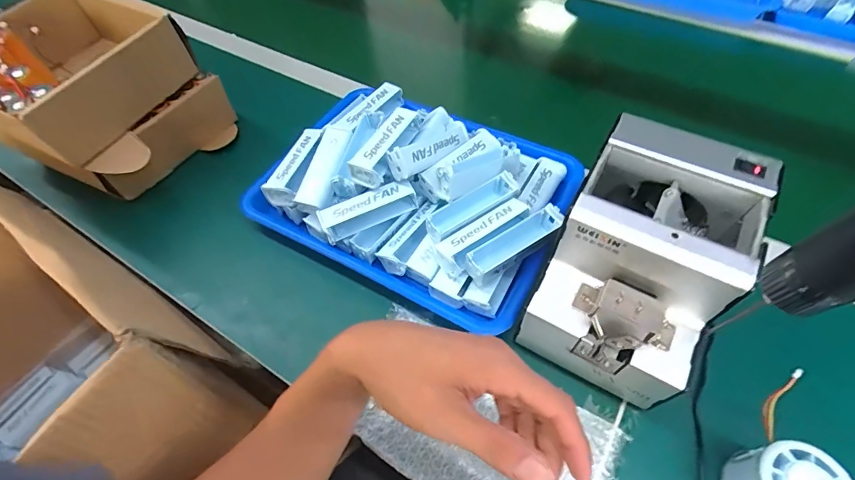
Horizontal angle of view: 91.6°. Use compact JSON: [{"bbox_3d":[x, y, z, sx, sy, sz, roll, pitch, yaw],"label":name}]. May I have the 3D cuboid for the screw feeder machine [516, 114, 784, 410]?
[{"bbox_3d":[0.174,0.017,0.348,0.120,0.137,0.172,26,61,19],"label":"screw feeder machine"}]

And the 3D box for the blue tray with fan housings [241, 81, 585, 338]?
[{"bbox_3d":[-0.016,-0.071,0.463,0.331,0.078,0.240,22,60,16],"label":"blue tray with fan housings"}]

